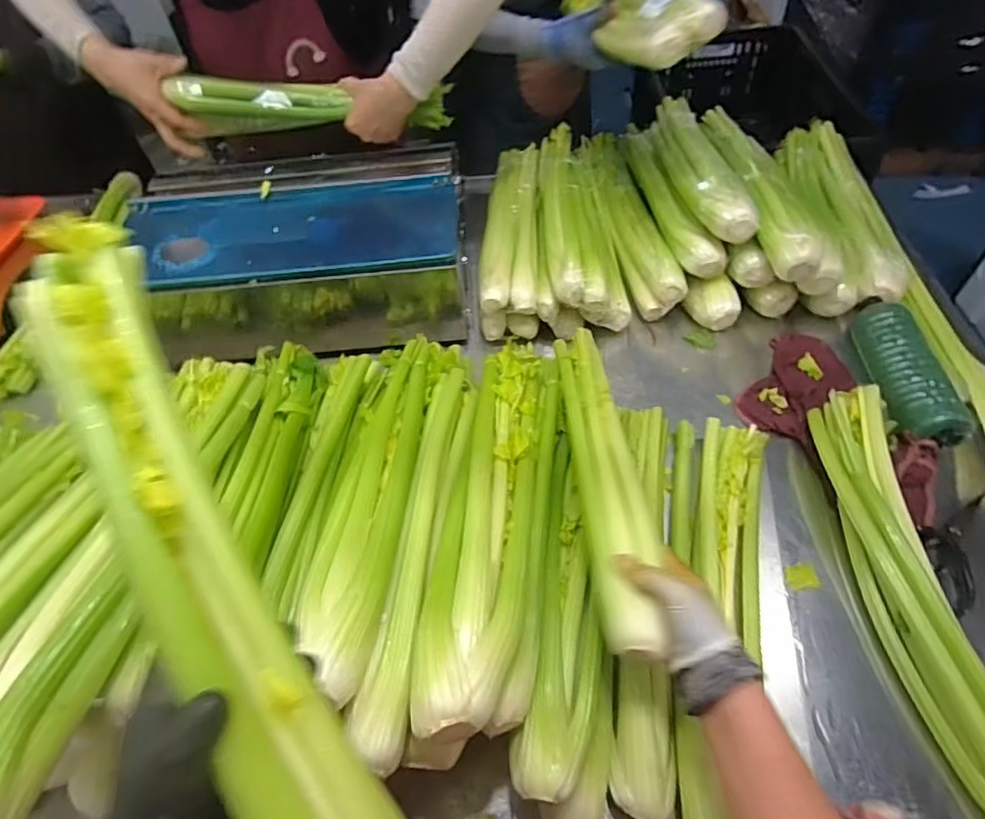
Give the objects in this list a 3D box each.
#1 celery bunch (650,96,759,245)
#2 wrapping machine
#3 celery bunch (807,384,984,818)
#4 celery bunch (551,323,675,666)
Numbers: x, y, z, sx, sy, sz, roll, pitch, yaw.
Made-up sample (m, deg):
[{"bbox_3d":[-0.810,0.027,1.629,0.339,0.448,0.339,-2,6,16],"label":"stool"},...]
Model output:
[{"bbox_3d":[0.317,-0.397,0.896,0.083,0.074,0.412,-4,52,1],"label":"celery bunch"},{"bbox_3d":[-0.292,-0.240,0.869,0.485,0.166,0.292,-4,52,1],"label":"wrapping machine"},{"bbox_3d":[0.422,0.171,0.562,0.070,0.065,0.431,-2,52,3],"label":"celery bunch"},{"bbox_3d":[0.124,0.057,0.607,0.074,0.062,0.421,-3,44,2],"label":"celery bunch"}]

